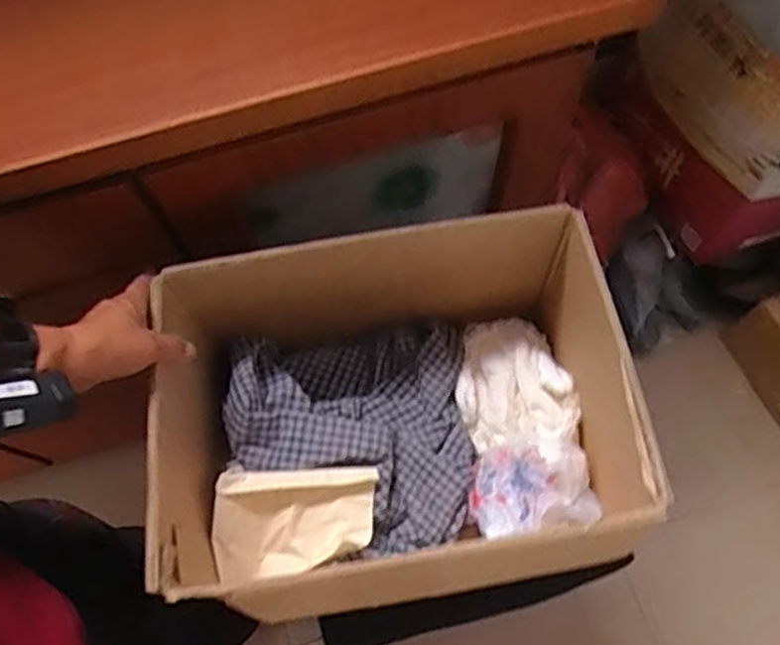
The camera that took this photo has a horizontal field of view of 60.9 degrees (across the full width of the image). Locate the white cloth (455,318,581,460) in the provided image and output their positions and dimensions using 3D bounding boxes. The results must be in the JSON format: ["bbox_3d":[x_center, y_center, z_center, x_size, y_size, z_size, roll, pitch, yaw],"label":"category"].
[{"bbox_3d":[0.131,0.067,0.700,0.117,0.068,0.160,5,69,4],"label":"white cloth"}]

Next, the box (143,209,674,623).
[{"bbox_3d":[0.008,0.090,0.622,0.394,0.203,0.290,-11,69,-2],"label":"box"}]

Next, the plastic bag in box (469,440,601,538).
[{"bbox_3d":[0.141,0.159,0.647,0.118,0.079,0.088,-2,69,1],"label":"plastic bag in box"}]

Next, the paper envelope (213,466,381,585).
[{"bbox_3d":[-0.088,0.187,0.617,0.145,0.060,0.089,-5,69,0],"label":"paper envelope"}]

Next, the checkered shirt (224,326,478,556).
[{"bbox_3d":[-0.032,0.114,0.678,0.238,0.104,0.232,-1,69,2],"label":"checkered shirt"}]

